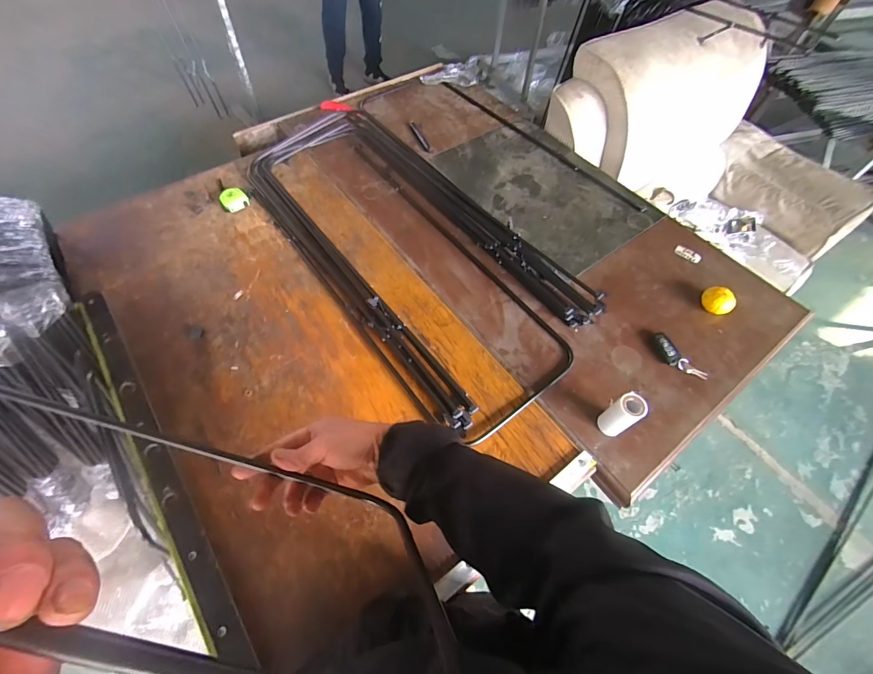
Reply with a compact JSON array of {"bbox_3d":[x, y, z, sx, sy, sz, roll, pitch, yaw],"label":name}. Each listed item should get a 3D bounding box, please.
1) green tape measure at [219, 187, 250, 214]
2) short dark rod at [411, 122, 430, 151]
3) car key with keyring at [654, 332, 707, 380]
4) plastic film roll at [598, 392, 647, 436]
[{"bbox_3d":[-0.519,-0.355,1.003,0.063,0.030,0.076,-26,63,-18],"label":"green tape measure"},{"bbox_3d":[-0.053,-0.614,1.191,0.021,0.012,0.158,-17,61,-13],"label":"short dark rod"},{"bbox_3d":[0.506,0.043,0.818,0.030,0.023,0.122,-33,65,-21],"label":"car key with keyring"},{"bbox_3d":[0.330,0.141,0.703,0.042,0.108,0.044,1,58,-2],"label":"plastic film roll"}]

